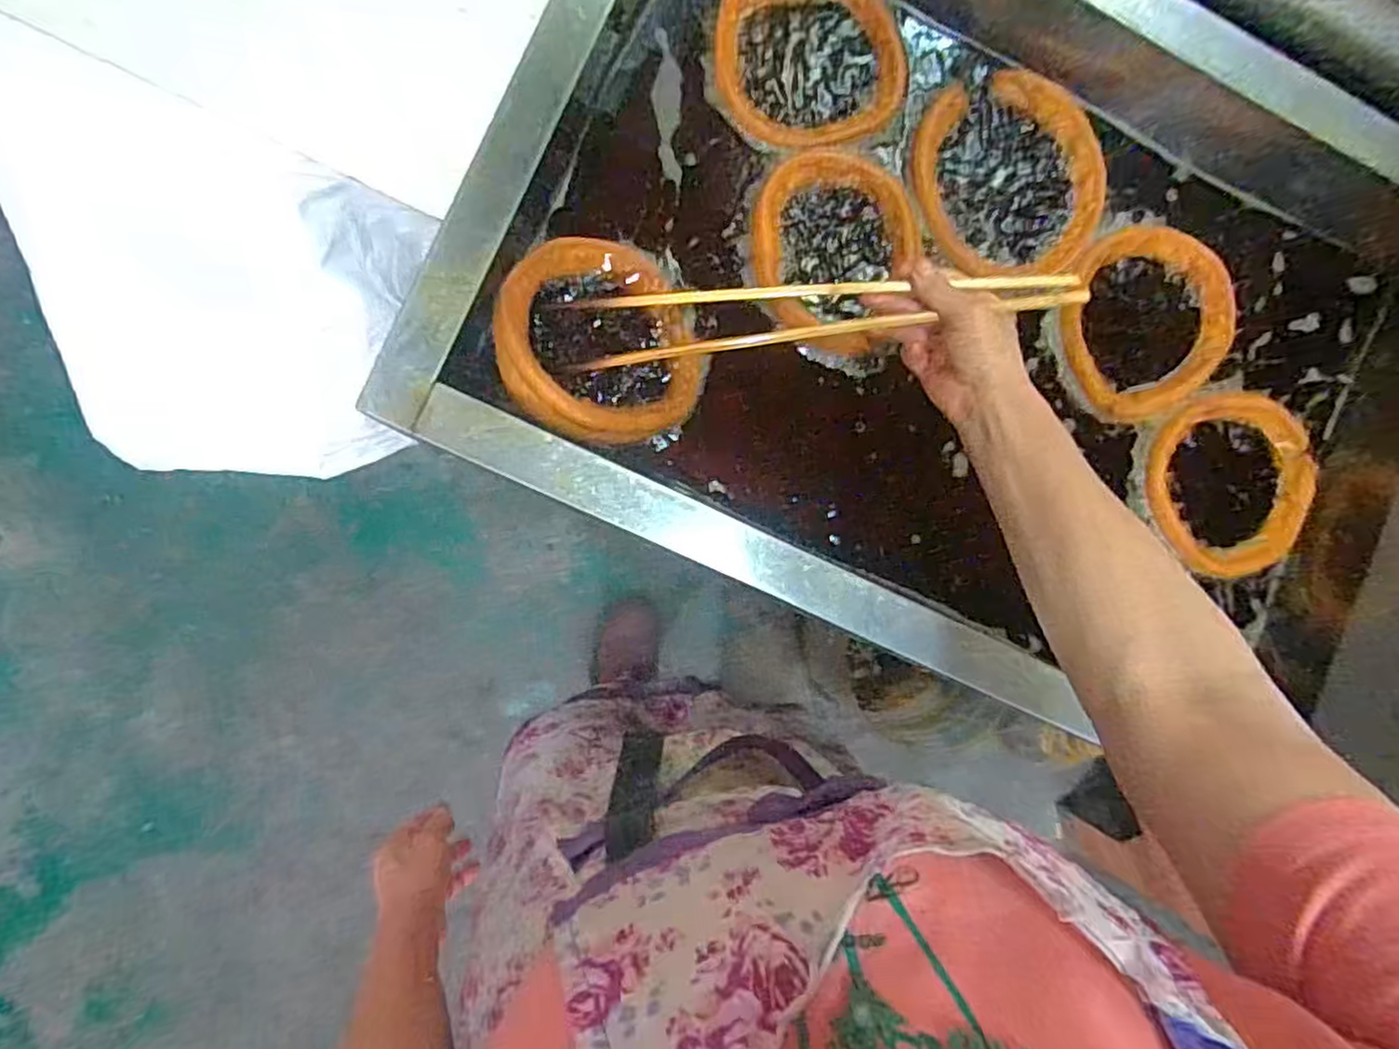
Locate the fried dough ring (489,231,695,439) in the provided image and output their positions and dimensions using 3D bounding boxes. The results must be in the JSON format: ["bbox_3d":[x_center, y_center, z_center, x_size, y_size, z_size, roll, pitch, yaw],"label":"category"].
[{"bbox_3d":[-0.078,-0.146,0.561,0.156,0.025,0.166,7,76,-29],"label":"fried dough ring"}]

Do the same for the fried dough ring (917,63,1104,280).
[{"bbox_3d":[0.275,-0.308,0.628,0.173,0.014,0.180,0,90,-7],"label":"fried dough ring"}]

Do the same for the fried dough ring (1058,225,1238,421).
[{"bbox_3d":[0.403,-0.184,0.635,0.160,0.015,0.159,0,90,-7],"label":"fried dough ring"}]

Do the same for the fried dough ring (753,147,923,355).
[{"bbox_3d":[0.119,-0.235,0.604,0.144,0.019,0.176,-9,91,-7],"label":"fried dough ring"}]

